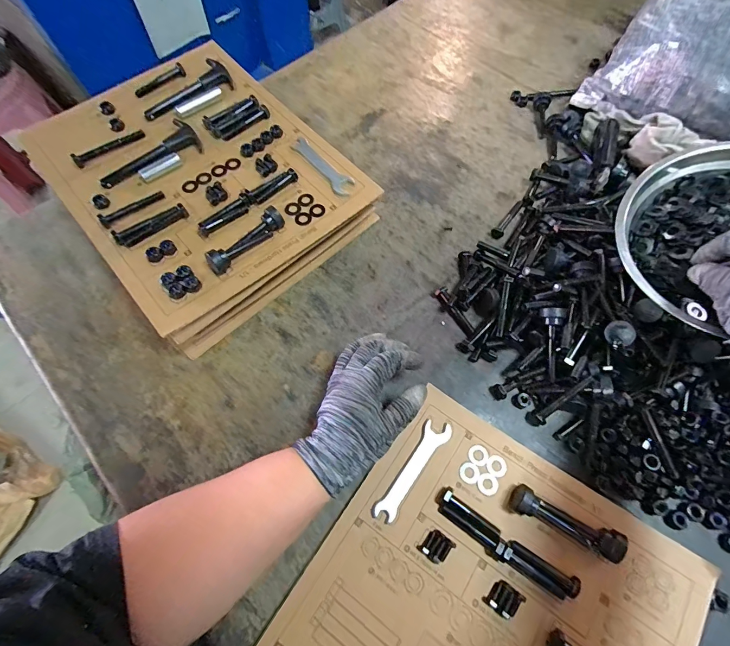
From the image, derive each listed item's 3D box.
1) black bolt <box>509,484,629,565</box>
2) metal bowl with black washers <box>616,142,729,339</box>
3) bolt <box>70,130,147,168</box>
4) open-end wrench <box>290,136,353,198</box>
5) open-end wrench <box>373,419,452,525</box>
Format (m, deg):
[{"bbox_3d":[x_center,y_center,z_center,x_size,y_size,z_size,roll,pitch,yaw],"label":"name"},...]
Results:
[{"bbox_3d":[0.185,0.183,0.342,0.095,0.025,0.025,24,69,12],"label":"black bolt"},{"bbox_3d":[0.355,-0.080,0.345,0.202,0.065,0.202,-9,63,18],"label":"metal bowl with black washers"},{"bbox_3d":[-0.327,-0.225,0.476,0.090,0.013,0.016,-35,70,-13],"label":"bolt"},{"bbox_3d":[-0.056,-0.201,0.477,0.028,0.005,0.115,-39,71,-15],"label":"open-end wrench"},{"bbox_3d":[0.048,0.146,0.376,0.026,0.004,0.111,35,71,16],"label":"open-end wrench"}]

